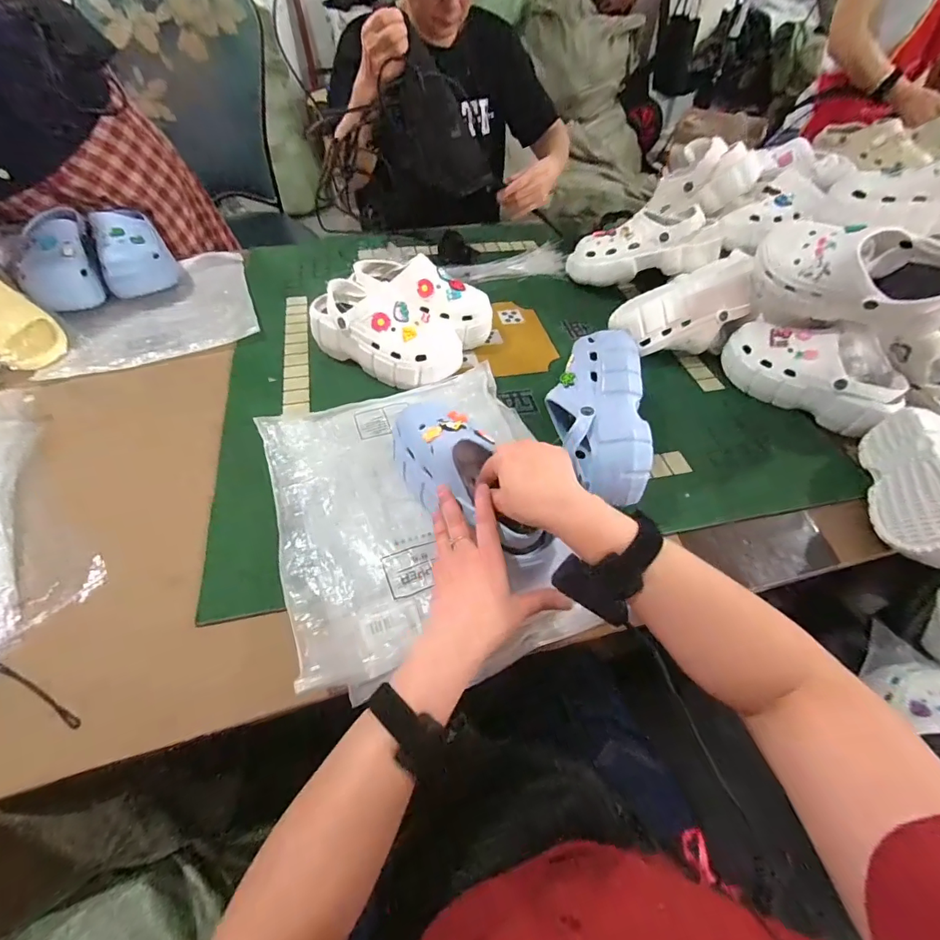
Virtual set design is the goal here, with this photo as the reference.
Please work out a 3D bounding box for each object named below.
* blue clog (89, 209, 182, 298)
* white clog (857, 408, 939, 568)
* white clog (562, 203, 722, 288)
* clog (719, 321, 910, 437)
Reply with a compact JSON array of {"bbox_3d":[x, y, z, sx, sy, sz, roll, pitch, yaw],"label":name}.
[{"bbox_3d":[-0.631,-0.417,0.858,0.116,0.095,0.201,-26,56,-21],"label":"blue clog"},{"bbox_3d":[0.566,0.021,0.558,0.084,0.097,0.230,19,53,13],"label":"white clog"},{"bbox_3d":[0.327,-0.425,0.875,0.278,0.092,0.095,1,48,23],"label":"white clog"},{"bbox_3d":[0.517,-0.155,0.700,0.240,0.103,0.085,31,57,21],"label":"clog"}]

